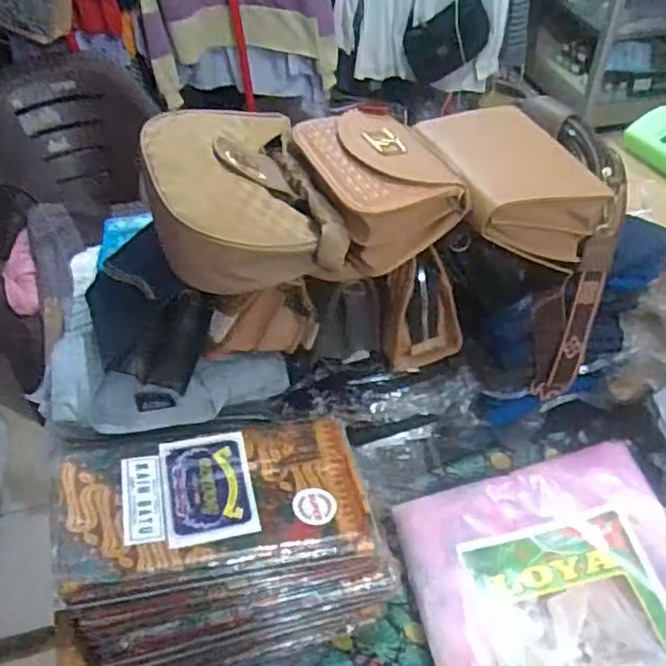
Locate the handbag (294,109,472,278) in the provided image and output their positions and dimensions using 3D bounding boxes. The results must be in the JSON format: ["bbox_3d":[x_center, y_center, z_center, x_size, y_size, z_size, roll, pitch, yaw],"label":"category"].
[{"bbox_3d":[0.043,-0.158,0.706,0.135,0.082,0.179,-20,51,-16],"label":"handbag"}]

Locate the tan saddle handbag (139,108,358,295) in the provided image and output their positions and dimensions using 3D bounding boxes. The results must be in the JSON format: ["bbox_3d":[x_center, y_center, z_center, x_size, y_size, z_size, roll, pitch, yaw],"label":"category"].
[{"bbox_3d":[-0.098,-0.147,0.697,0.175,0.097,0.249,-18,50,-14],"label":"tan saddle handbag"}]

